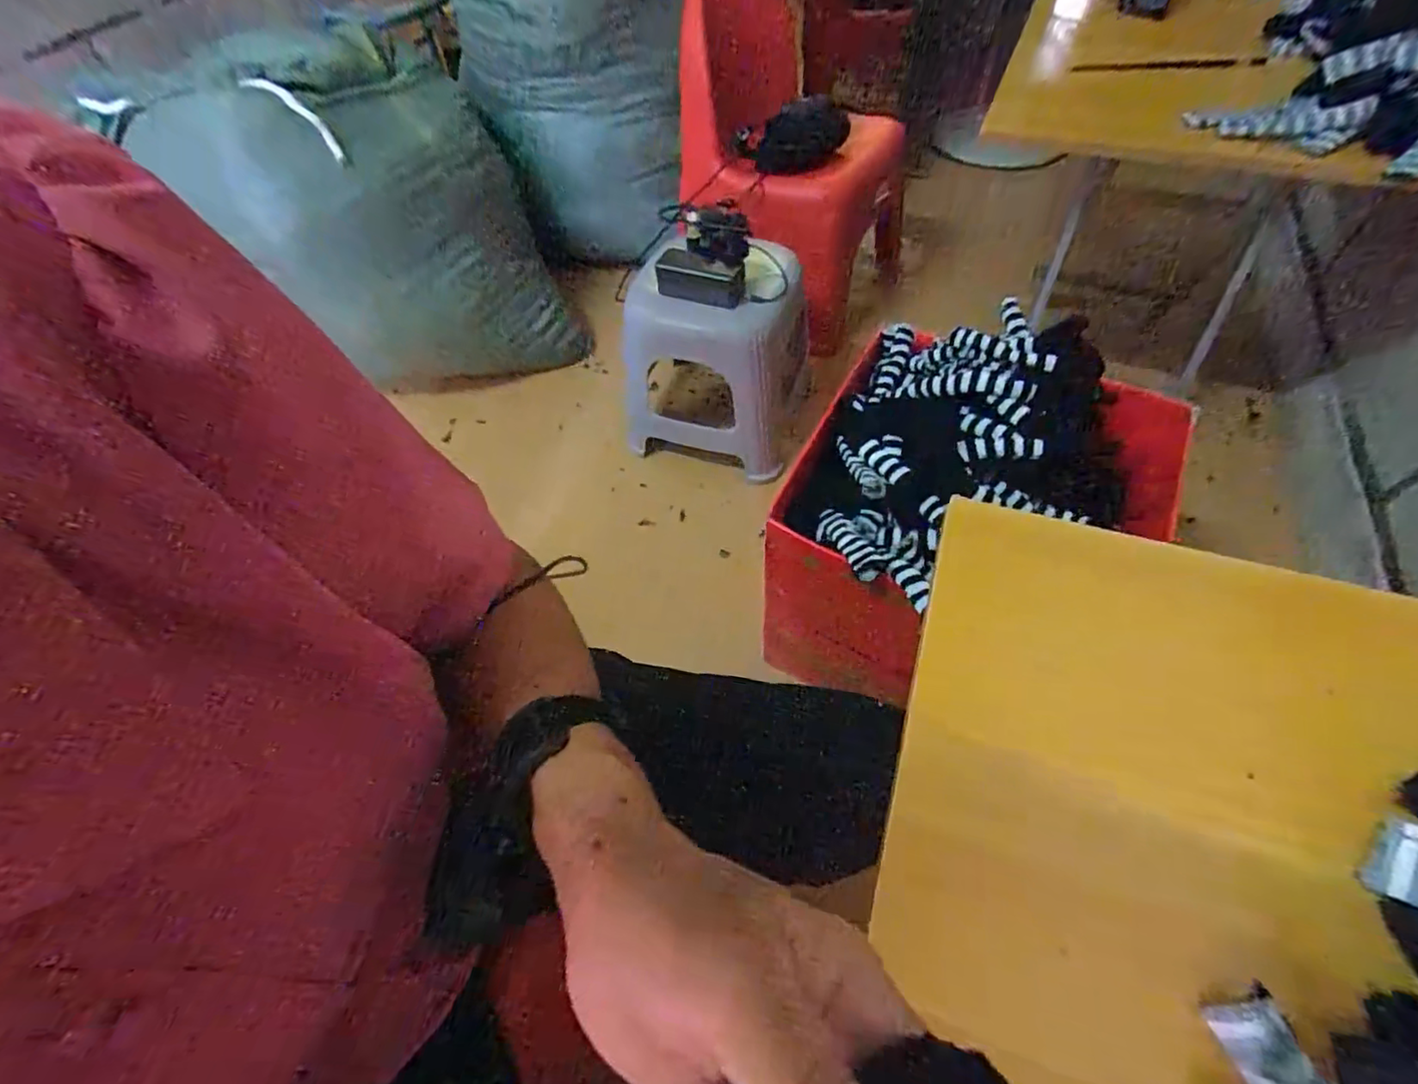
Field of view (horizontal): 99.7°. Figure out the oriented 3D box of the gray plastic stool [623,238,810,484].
[{"bbox_3d":[0.020,-0.304,1.022,0.305,0.302,0.233,14,58,14],"label":"gray plastic stool"}]

